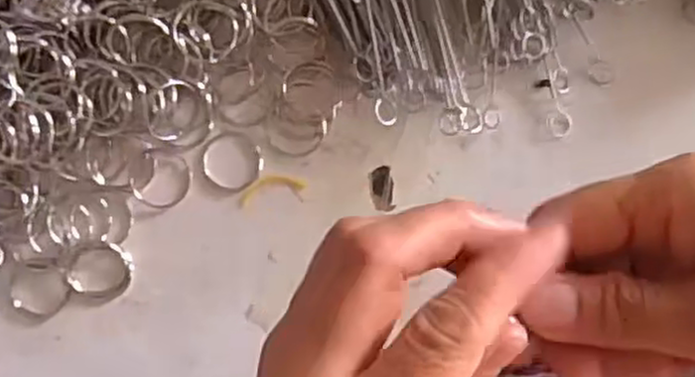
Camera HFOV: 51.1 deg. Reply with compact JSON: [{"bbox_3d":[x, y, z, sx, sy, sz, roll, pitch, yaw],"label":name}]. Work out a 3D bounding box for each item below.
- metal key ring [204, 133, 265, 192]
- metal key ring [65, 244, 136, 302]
[{"bbox_3d":[-0.047,-0.011,0.298,0.024,0.004,0.024,0,90,-1],"label":"metal key ring"},{"bbox_3d":[-0.101,0.034,0.294,0.026,0.006,0.023,-24,91,-1],"label":"metal key ring"}]

